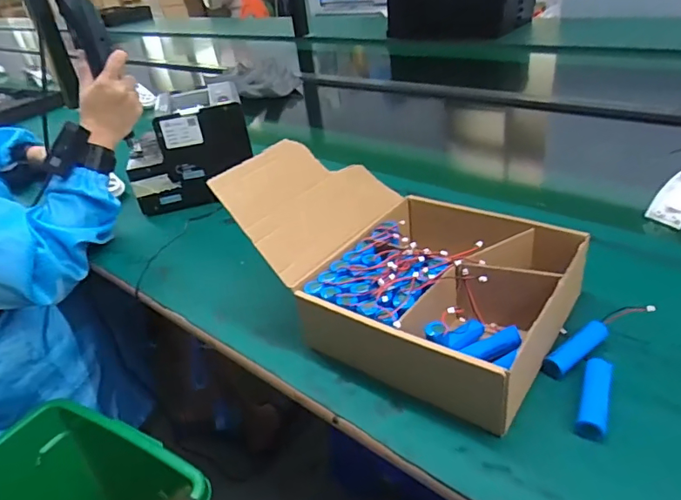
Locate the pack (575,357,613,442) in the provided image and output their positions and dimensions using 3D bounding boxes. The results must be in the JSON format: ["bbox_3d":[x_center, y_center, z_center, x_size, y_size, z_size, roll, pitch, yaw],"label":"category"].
[{"bbox_3d":[0.198,0.115,0.390,0.020,0.019,0.068,11,38,26],"label":"pack"}]

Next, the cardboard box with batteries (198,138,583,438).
[{"bbox_3d":[0.066,-0.011,0.478,0.284,0.143,0.220,19,42,34],"label":"cardboard box with batteries"}]

